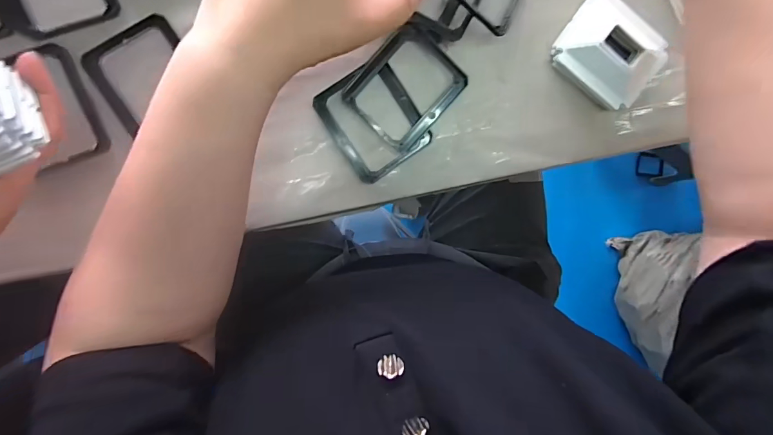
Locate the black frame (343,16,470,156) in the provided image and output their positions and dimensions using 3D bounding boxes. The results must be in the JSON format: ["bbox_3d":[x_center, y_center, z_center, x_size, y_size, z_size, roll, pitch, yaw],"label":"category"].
[{"bbox_3d":[0.017,-0.103,0.310,0.087,0.012,0.072,-45,99,-1],"label":"black frame"}]

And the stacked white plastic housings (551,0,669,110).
[{"bbox_3d":[0.180,-0.132,0.318,0.079,0.034,0.064,37,90,-9],"label":"stacked white plastic housings"}]

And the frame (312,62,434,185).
[{"bbox_3d":[-0.010,-0.076,0.314,0.068,0.008,0.080,-34,98,-3],"label":"frame"}]

